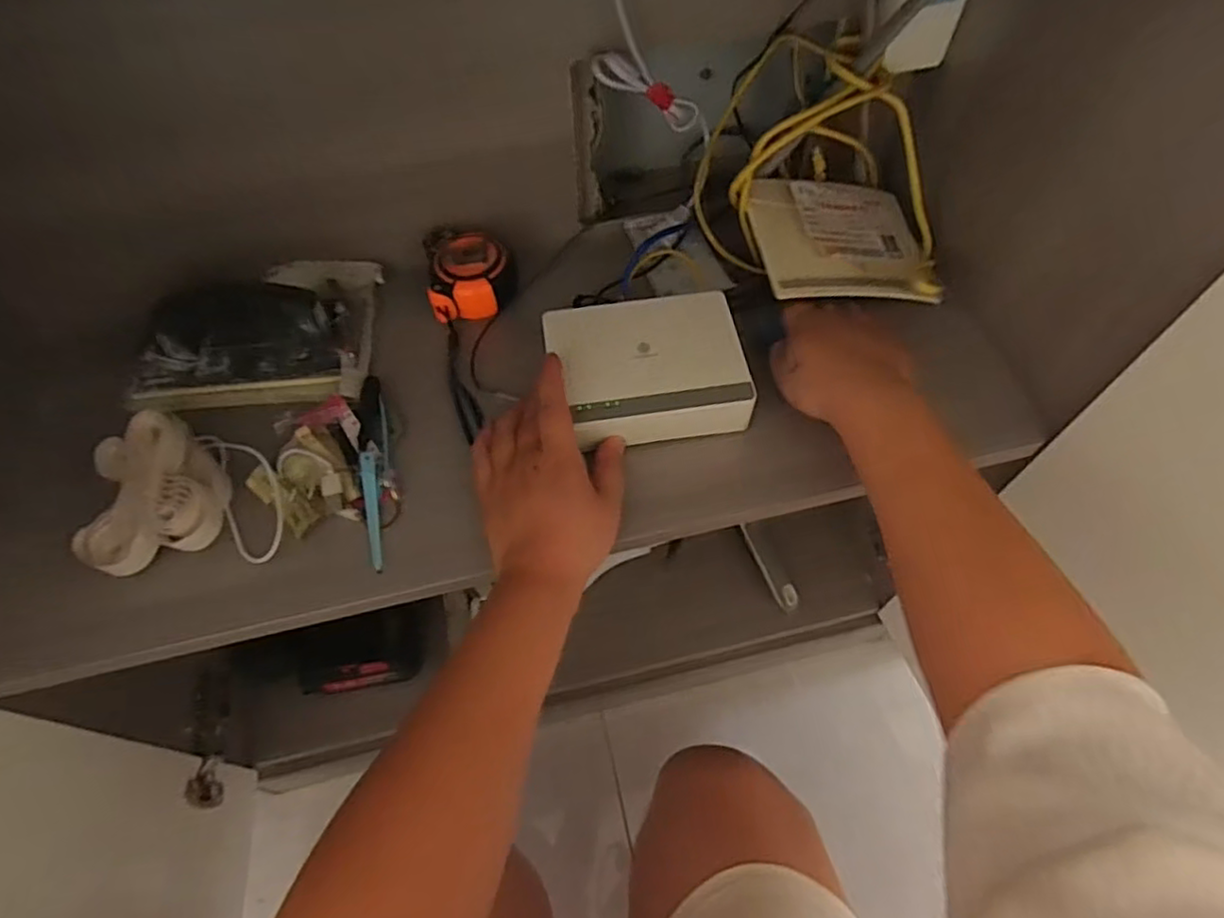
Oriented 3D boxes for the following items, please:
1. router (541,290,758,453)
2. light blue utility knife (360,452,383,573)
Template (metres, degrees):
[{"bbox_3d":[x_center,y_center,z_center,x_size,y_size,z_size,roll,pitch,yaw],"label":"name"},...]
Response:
[{"bbox_3d":[0.026,-0.068,0.490,0.133,0.033,0.110,-9,60,-5],"label":"router"},{"bbox_3d":[-0.164,0.035,0.461,0.010,0.011,0.087,-11,72,-6],"label":"light blue utility knife"}]

